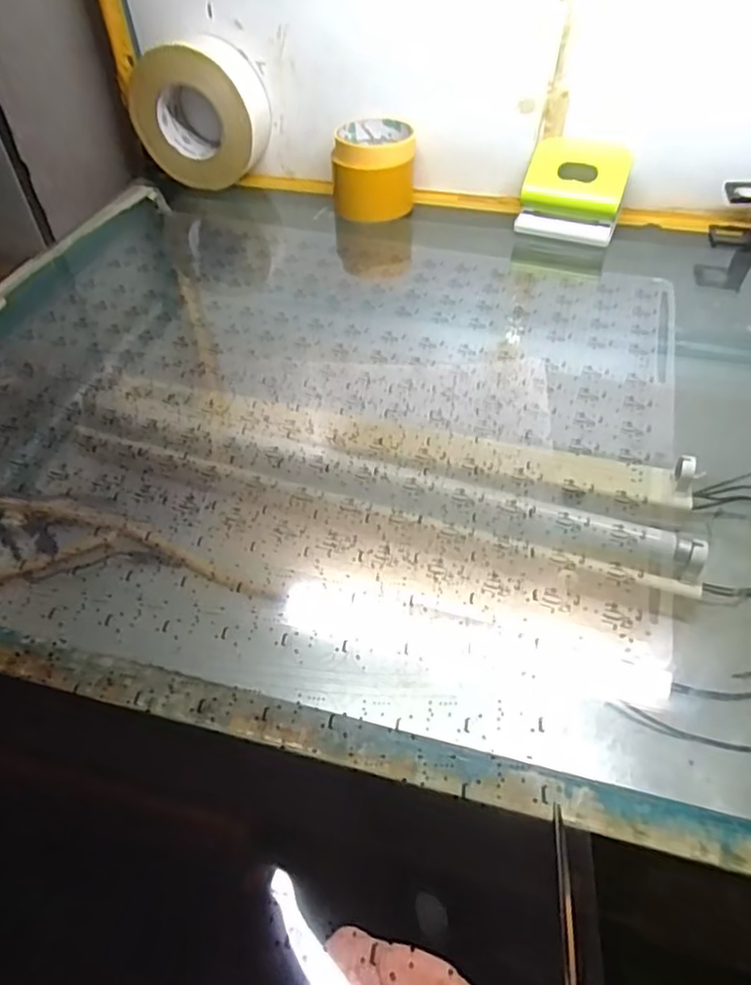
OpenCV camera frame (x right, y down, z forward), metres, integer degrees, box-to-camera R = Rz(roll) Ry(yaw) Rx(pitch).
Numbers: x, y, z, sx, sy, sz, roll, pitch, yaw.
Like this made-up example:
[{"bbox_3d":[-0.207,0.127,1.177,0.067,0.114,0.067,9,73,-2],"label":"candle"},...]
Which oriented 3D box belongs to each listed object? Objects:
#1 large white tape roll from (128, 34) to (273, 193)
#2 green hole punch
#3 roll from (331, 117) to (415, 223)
[{"bbox_3d":[-0.197,-0.426,0.698,0.141,0.129,0.062,12,48,12],"label":"large white tape roll"},{"bbox_3d":[0.204,-0.310,0.634,0.100,0.076,0.059,17,49,16],"label":"green hole punch"},{"bbox_3d":[-0.001,-0.354,0.676,0.084,0.078,0.084,1,47,2],"label":"roll"}]

